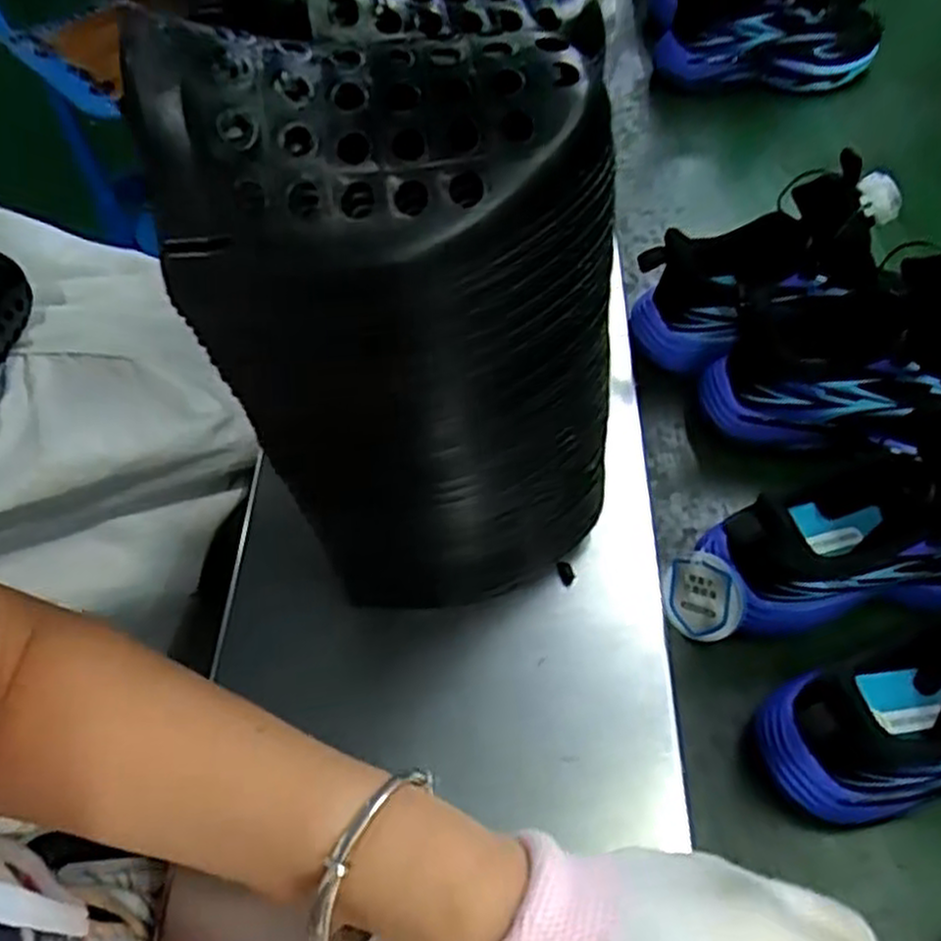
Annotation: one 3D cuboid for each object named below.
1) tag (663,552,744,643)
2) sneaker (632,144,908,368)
[{"bbox_3d":[0.128,0.070,0.432,0.006,0.044,0.047,-9,83,-53],"label":"tag"},{"bbox_3d":[0.180,-0.134,0.500,0.171,0.064,0.067,-29,54,21],"label":"sneaker"}]

